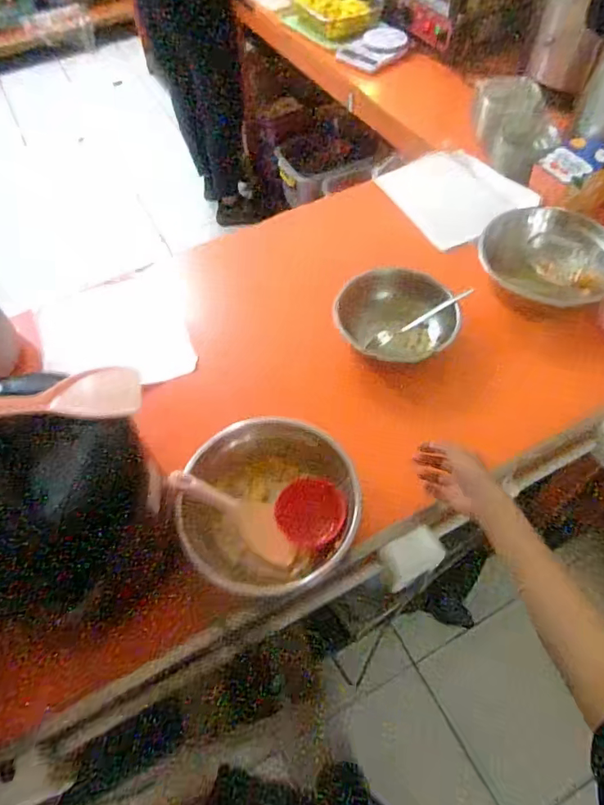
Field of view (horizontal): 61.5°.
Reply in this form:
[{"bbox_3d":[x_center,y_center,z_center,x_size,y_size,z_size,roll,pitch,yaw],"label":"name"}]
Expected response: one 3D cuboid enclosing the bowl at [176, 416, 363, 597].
[{"bbox_3d":[-0.044,0.131,0.679,0.222,0.083,0.210,-1,57,2],"label":"bowl"}]

